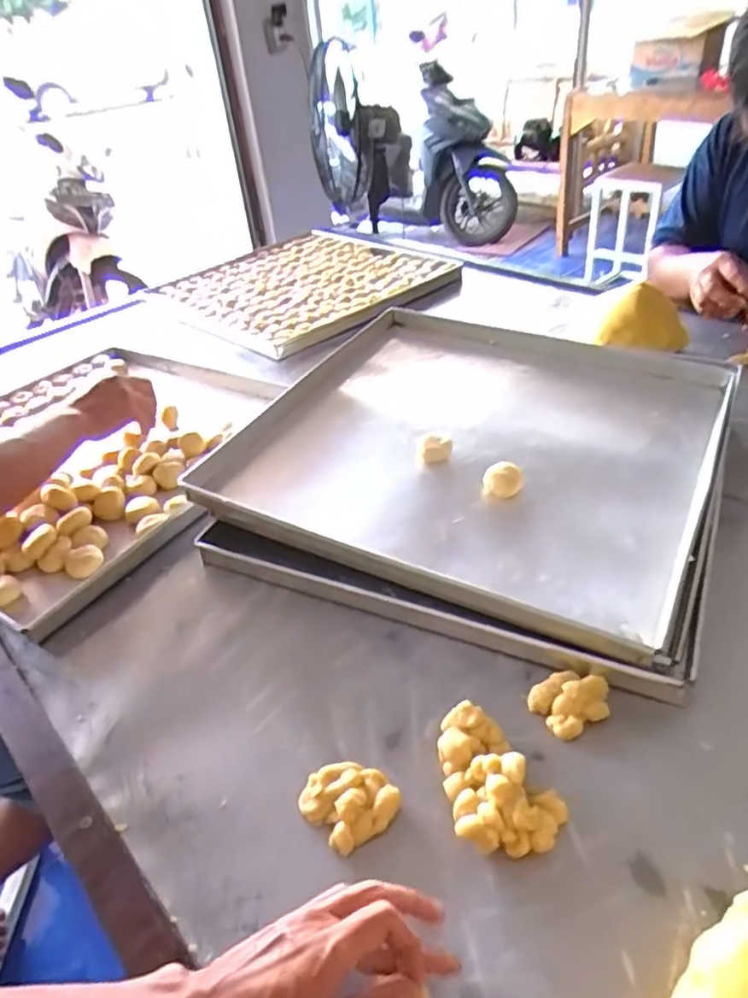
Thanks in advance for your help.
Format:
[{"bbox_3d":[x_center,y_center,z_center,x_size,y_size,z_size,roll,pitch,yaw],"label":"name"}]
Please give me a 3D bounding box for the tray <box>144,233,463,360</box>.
[{"bbox_3d":[-0.171,-0.472,1.430,0.470,0.044,0.582,-31,44,-30],"label":"tray"}]

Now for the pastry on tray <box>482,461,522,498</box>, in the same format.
[{"bbox_3d":[0.142,-0.020,0.711,0.042,0.024,0.044,2,38,10],"label":"pastry on tray"}]

